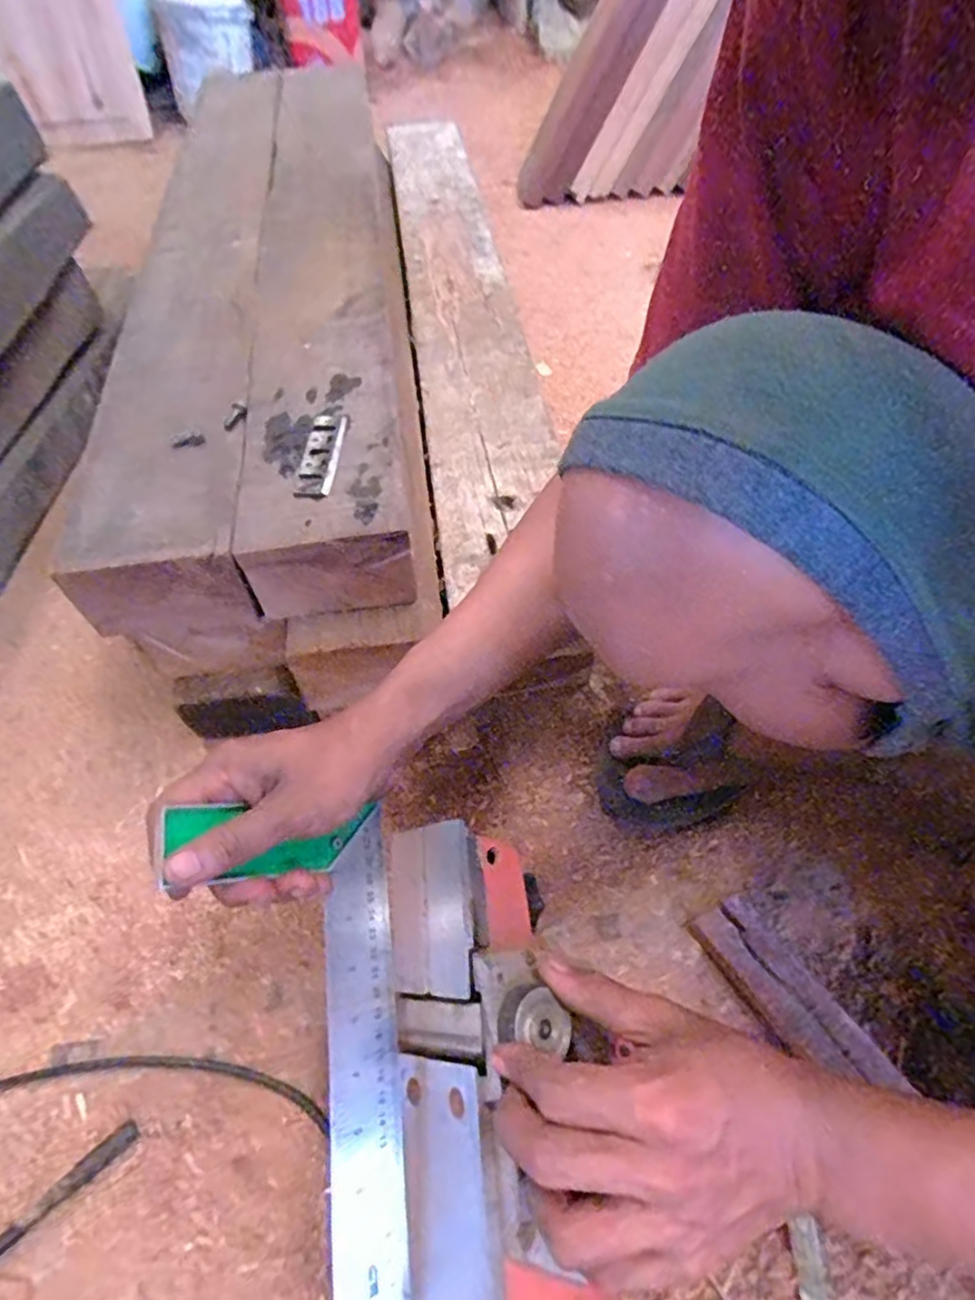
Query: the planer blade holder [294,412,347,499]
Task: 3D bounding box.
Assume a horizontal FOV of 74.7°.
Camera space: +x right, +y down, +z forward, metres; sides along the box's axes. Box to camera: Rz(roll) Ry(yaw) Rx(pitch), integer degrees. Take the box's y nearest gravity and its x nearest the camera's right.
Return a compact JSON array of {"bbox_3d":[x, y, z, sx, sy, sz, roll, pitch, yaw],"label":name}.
[{"bbox_3d":[-0.114,-0.137,0.442,0.024,0.004,0.082,1,57,4],"label":"planer blade holder"}]

